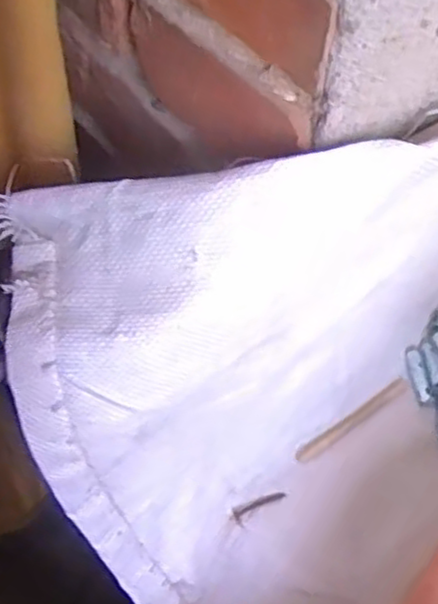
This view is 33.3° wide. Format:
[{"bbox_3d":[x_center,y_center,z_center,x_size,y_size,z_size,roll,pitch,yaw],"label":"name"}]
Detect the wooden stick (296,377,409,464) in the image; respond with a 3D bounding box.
[{"bbox_3d":[0.088,0.077,0.481,0.092,0.005,0.010,-32,64,-19],"label":"wooden stick"}]

